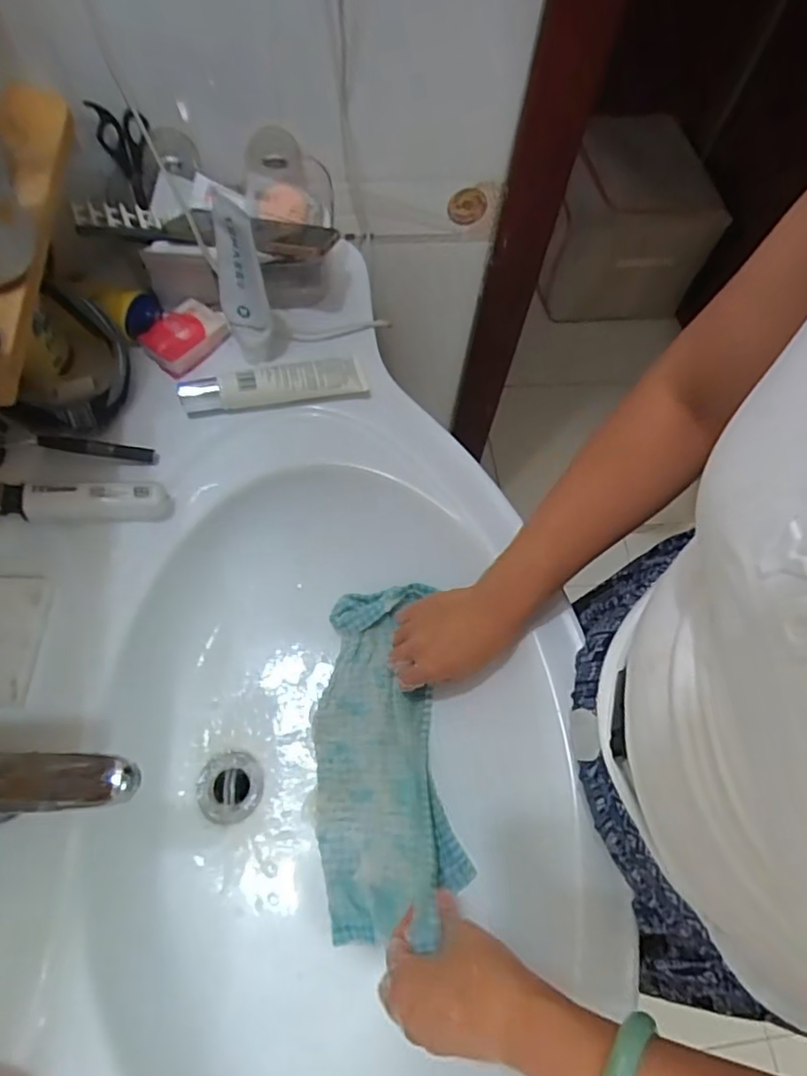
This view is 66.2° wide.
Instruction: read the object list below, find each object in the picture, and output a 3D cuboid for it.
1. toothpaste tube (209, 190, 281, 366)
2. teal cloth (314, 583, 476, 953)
[{"bbox_3d":[-0.152,-0.240,0.584,0.043,0.155,0.051,-18,66,-13],"label":"toothpaste tube"},{"bbox_3d":[-0.021,0.184,0.555,0.121,0.105,0.291,-5,62,-5],"label":"teal cloth"}]

